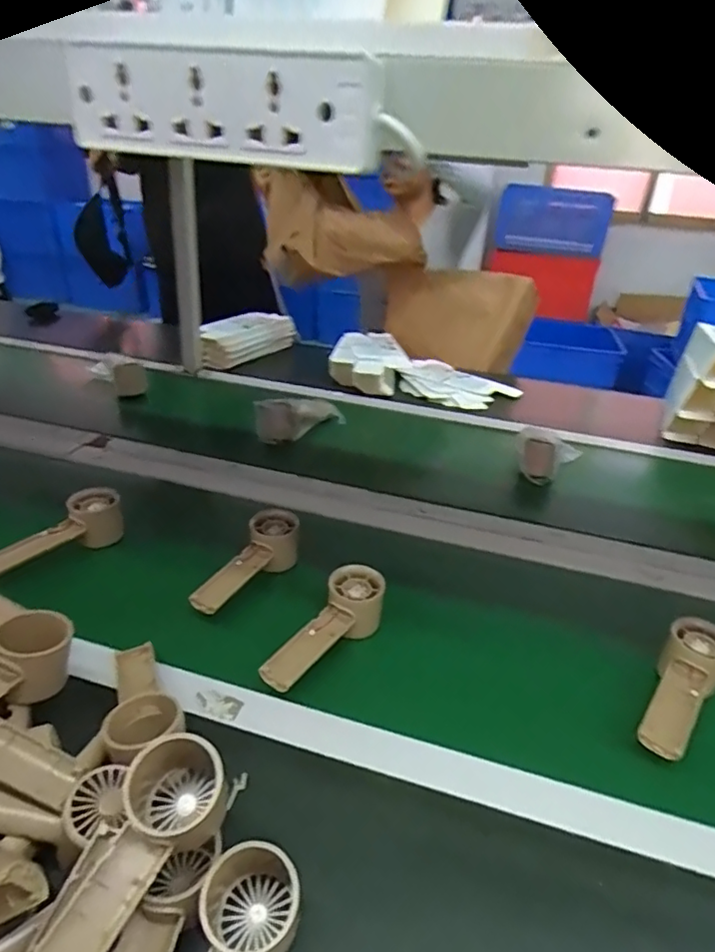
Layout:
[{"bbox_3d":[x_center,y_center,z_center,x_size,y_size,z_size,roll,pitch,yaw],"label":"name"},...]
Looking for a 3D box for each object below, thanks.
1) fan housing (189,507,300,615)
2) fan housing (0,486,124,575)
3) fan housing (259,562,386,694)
[{"bbox_3d":[-0.122,0.103,0.656,0.057,0.045,0.163,16,34,20],"label":"fan housing"},{"bbox_3d":[-0.352,0.075,0.682,0.050,0.069,0.157,25,38,30],"label":"fan housing"},{"bbox_3d":[-0.026,0.153,0.576,0.056,0.053,0.157,19,35,24],"label":"fan housing"}]

